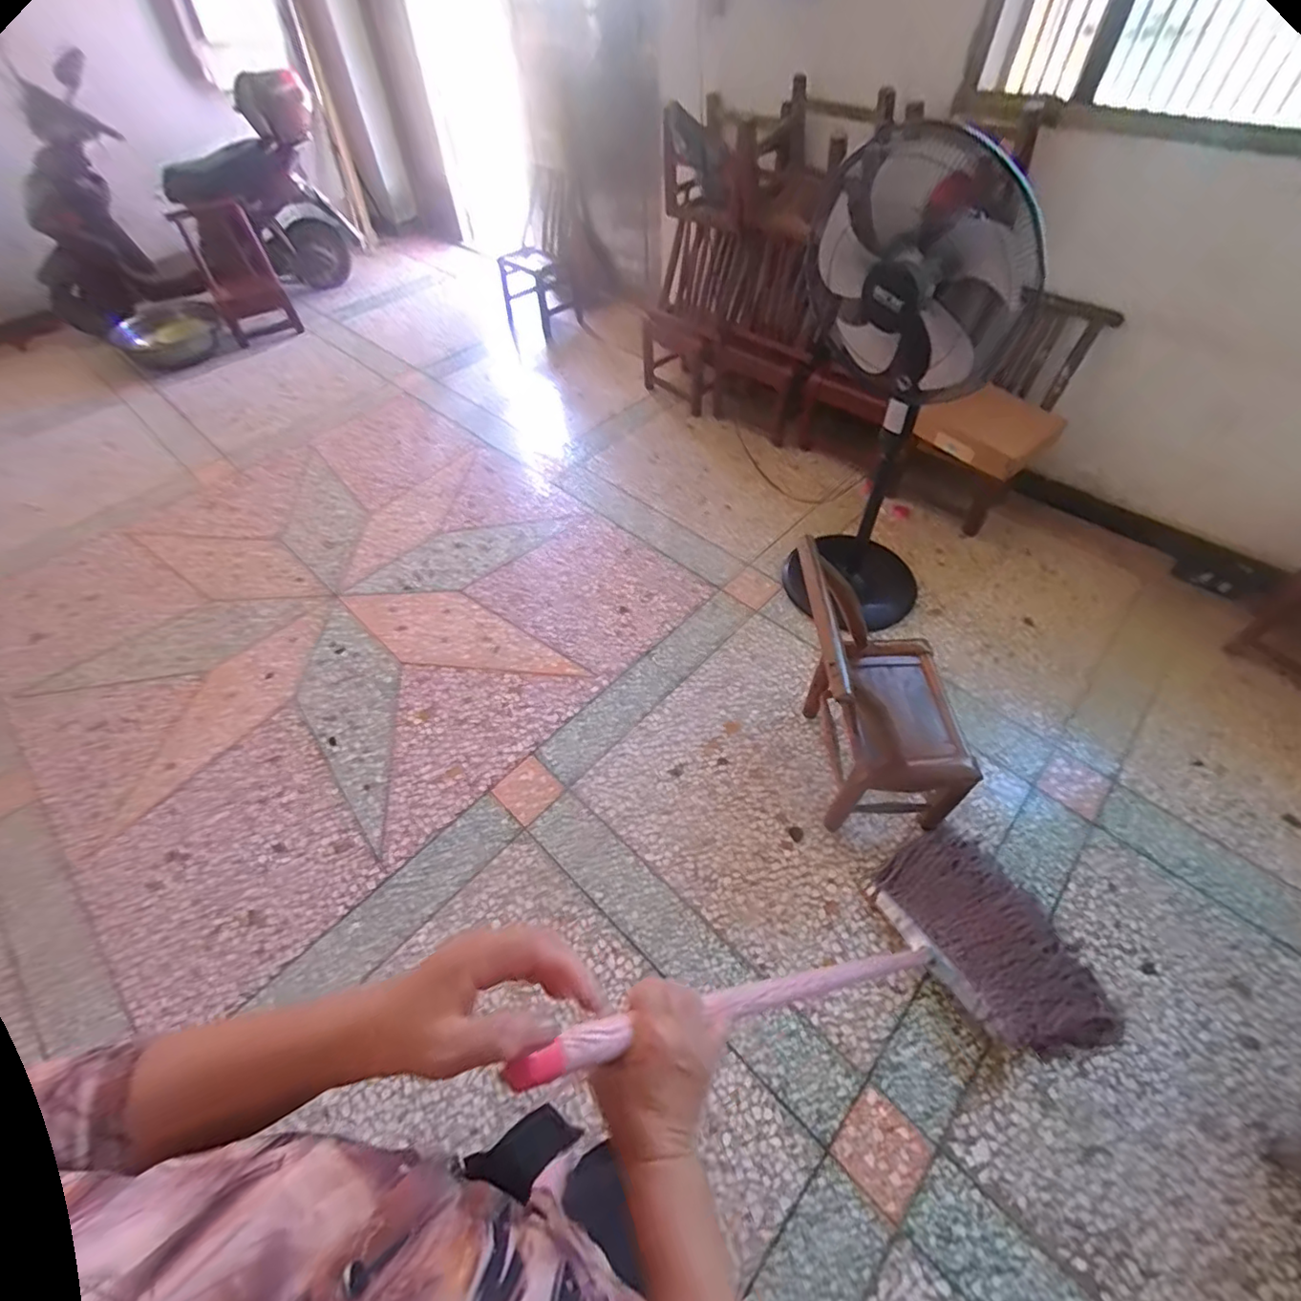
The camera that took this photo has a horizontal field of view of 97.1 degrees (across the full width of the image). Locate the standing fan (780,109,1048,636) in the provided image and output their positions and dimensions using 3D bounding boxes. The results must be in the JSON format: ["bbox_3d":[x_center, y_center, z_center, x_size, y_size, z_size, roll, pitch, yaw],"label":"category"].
[{"bbox_3d":[0.596,-0.536,1.474,0.423,1.195,0.310,37,64,26],"label":"standing fan"}]

